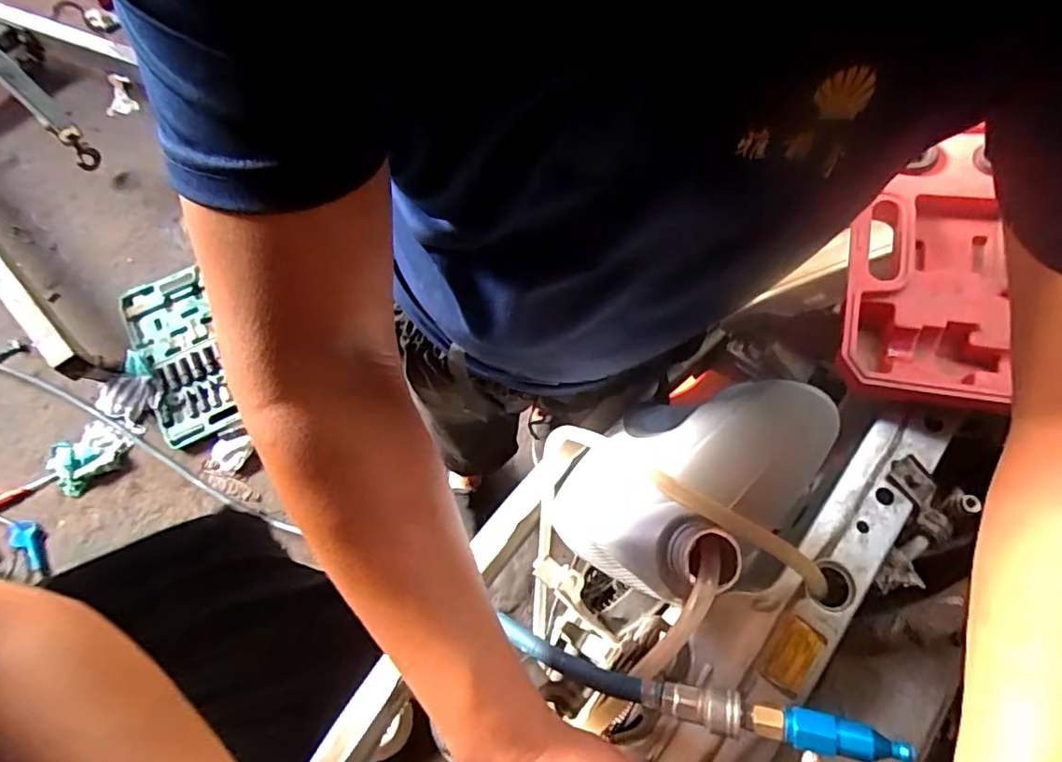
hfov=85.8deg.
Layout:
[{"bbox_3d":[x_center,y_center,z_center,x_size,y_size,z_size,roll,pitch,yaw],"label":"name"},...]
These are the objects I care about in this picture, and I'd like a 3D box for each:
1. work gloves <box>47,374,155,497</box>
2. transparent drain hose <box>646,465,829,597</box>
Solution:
[{"bbox_3d":[-1.133,0.135,1.516,0.158,0.061,0.320,23,71,8],"label":"work gloves"},{"bbox_3d":[0.157,0.116,0.432,0.151,0.052,0.017,30,72,10],"label":"transparent drain hose"}]

